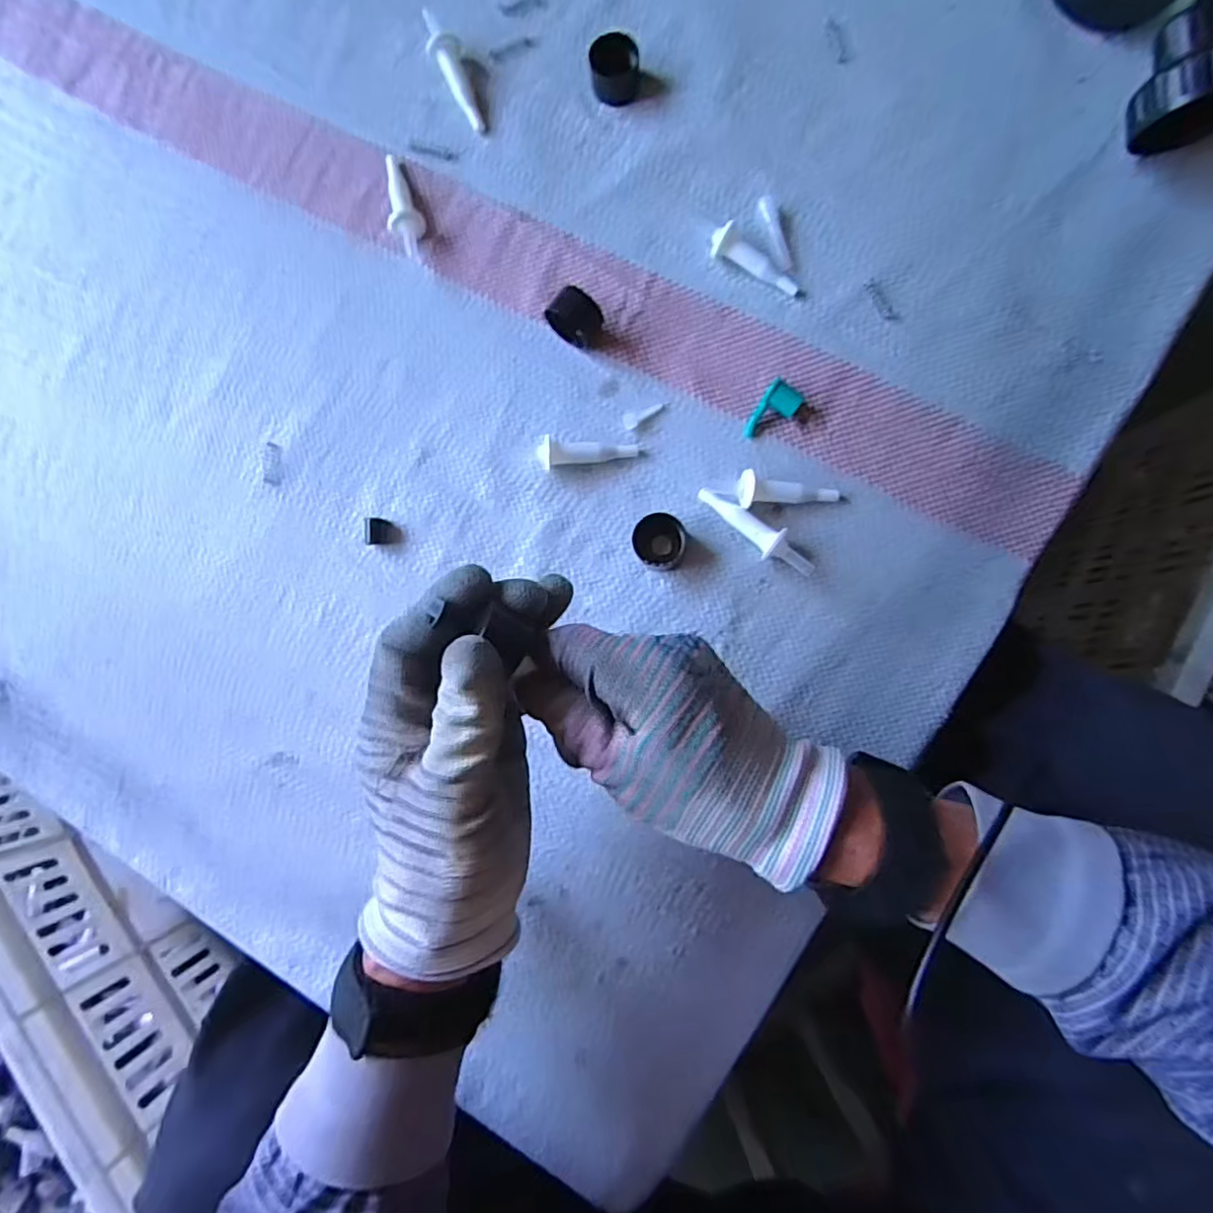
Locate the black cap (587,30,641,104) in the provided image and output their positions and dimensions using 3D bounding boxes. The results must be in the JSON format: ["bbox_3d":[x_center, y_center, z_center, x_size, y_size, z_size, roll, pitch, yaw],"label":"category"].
[{"bbox_3d":[0.006,-0.328,0.389,0.029,0.021,0.025,-8,86,4],"label":"black cap"}]

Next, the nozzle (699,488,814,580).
[{"bbox_3d":[0.086,-0.044,0.362,0.017,0.020,0.076,-44,84,1],"label":"nozzle"}]

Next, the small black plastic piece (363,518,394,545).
[{"bbox_3d":[-0.137,-0.046,0.385,0.015,0.010,0.016,-4,86,4],"label":"small black plastic piece"}]

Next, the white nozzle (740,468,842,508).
[{"bbox_3d":[0.104,-0.069,0.363,0.056,0.020,0.021,-5,86,4],"label":"white nozzle"}]

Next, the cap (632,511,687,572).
[{"bbox_3d":[0.030,-0.037,0.367,0.029,0.020,0.029,0,86,4],"label":"cap"}]

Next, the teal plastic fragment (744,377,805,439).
[{"bbox_3d":[0.096,-0.112,0.369,0.021,0.017,0.032,35,90,6],"label":"teal plastic fragment"}]

